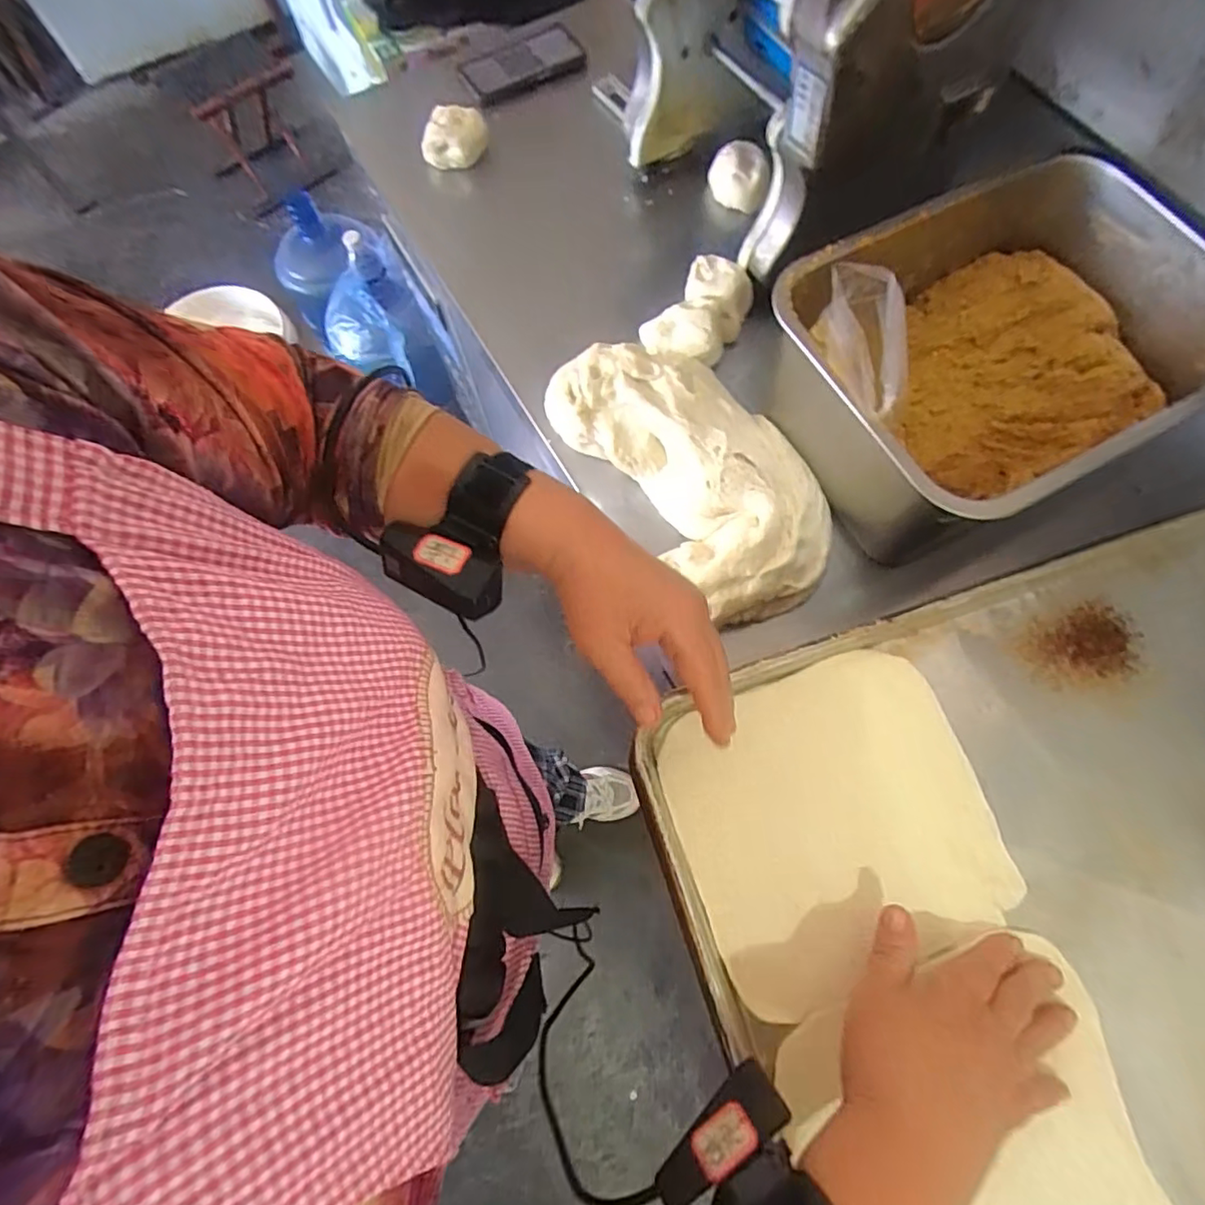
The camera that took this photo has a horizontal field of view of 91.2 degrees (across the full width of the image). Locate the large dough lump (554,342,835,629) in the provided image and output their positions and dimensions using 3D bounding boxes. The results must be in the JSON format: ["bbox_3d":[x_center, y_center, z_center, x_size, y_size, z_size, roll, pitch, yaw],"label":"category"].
[{"bbox_3d":[0.083,-0.143,0.571,0.180,0.054,0.344,-34,73,-10],"label":"large dough lump"}]

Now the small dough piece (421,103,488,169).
[{"bbox_3d":[-0.185,-0.585,0.742,0.061,0.044,0.082,37,76,13],"label":"small dough piece"}]

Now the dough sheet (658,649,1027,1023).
[{"bbox_3d":[0.148,0.138,0.381,0.191,0.013,0.178,-18,71,-5],"label":"dough sheet"}]

